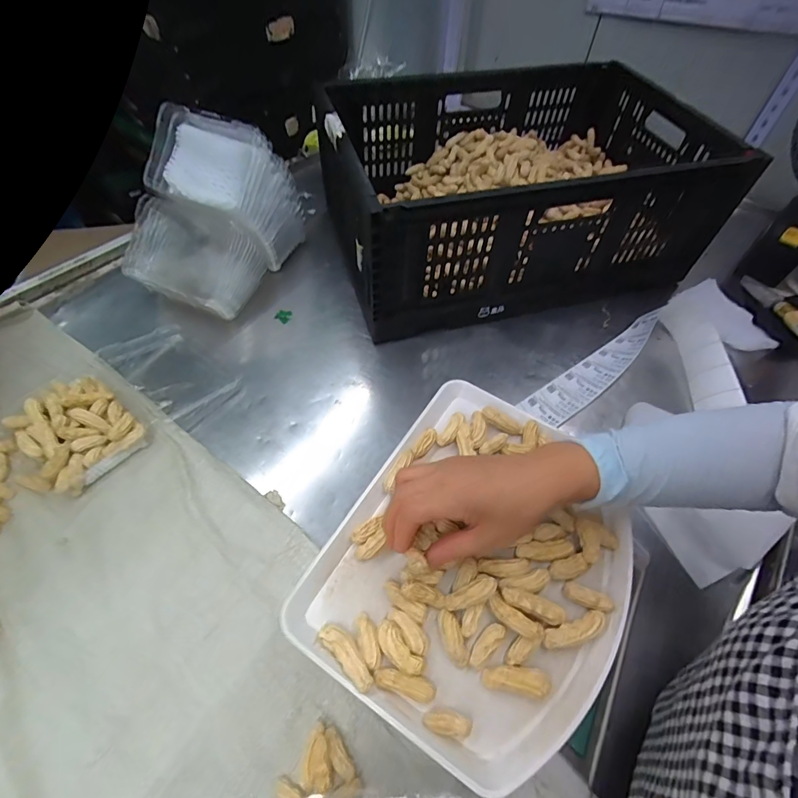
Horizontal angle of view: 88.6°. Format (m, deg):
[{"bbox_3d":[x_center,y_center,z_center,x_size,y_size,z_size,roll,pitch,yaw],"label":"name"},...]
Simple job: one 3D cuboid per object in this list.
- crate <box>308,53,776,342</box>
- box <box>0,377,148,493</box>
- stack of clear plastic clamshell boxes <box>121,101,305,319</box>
[{"bbox_3d":[0.201,-0.357,0.728,0.613,0.255,0.368,-13,57,-12],"label":"crate"},{"bbox_3d":[-0.409,0.043,0.506,0.135,0.042,0.131,36,59,20],"label":"box"},{"bbox_3d":[-0.305,-0.293,0.657,0.180,0.237,0.253,22,57,12],"label":"stack of clear plastic clamshell boxes"}]

